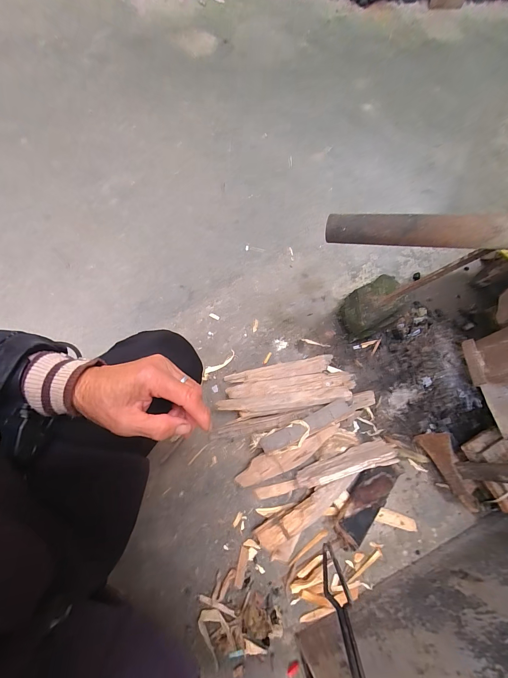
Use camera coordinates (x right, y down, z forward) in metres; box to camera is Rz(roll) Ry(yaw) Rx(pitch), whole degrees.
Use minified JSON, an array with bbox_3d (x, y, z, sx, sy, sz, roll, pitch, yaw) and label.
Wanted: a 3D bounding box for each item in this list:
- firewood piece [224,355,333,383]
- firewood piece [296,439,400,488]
[{"bbox_3d":[0.061,0.076,0.673,0.255,0.037,0.042,-10,67,-6],"label":"firewood piece"},{"bbox_3d":[0.177,0.243,0.572,0.188,0.051,0.044,-14,67,-8],"label":"firewood piece"}]

